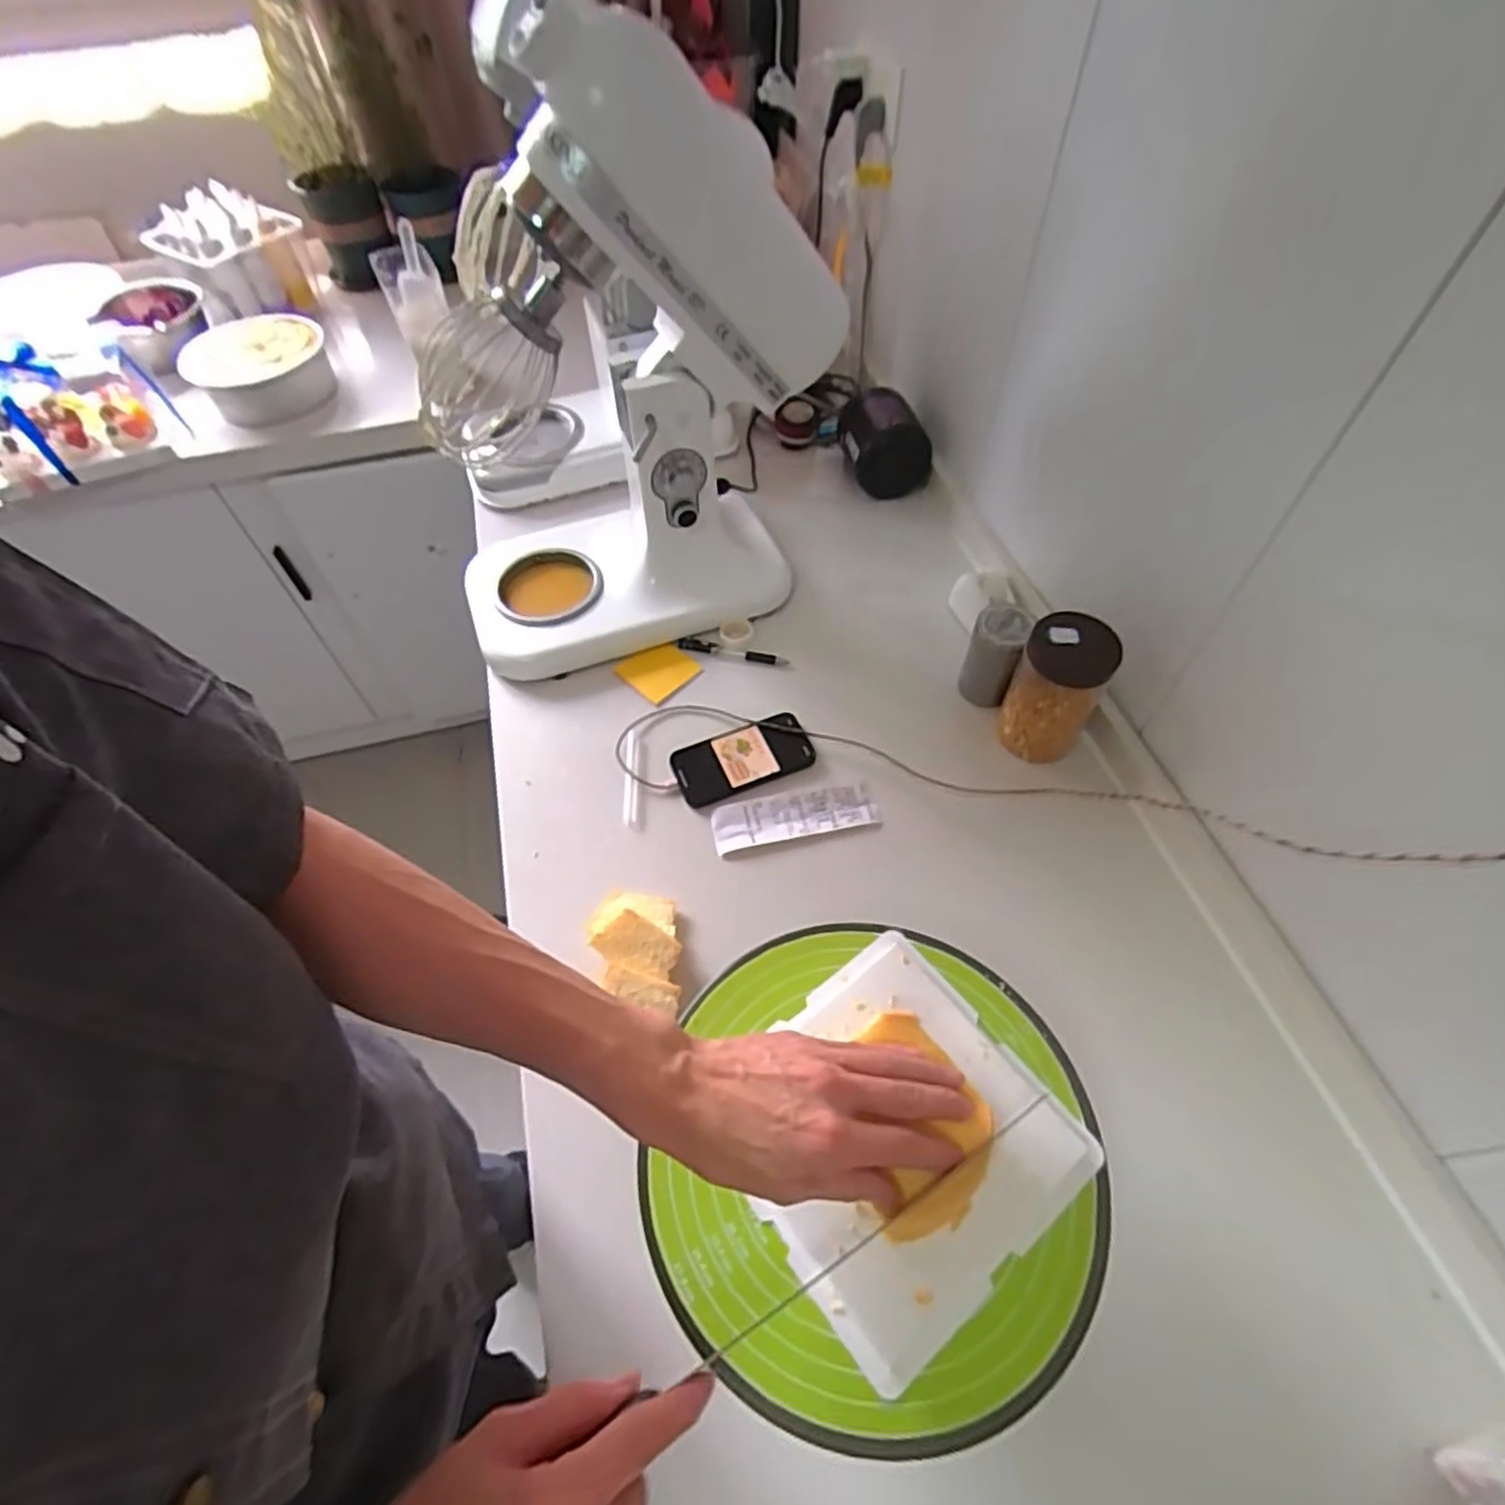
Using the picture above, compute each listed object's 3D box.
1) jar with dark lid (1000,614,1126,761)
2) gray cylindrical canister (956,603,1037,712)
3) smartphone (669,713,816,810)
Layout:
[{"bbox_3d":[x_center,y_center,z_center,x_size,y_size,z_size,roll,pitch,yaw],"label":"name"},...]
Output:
[{"bbox_3d":[0.304,-0.065,0.741,0.083,0.126,0.078,-1,55,1],"label":"jar with dark lid"},{"bbox_3d":[0.263,-0.110,0.804,0.056,0.091,0.066,18,58,13],"label":"gray cylindrical canister"},{"bbox_3d":[-0.011,0.006,0.789,0.146,0.010,0.072,-20,57,-12],"label":"smartphone"}]

